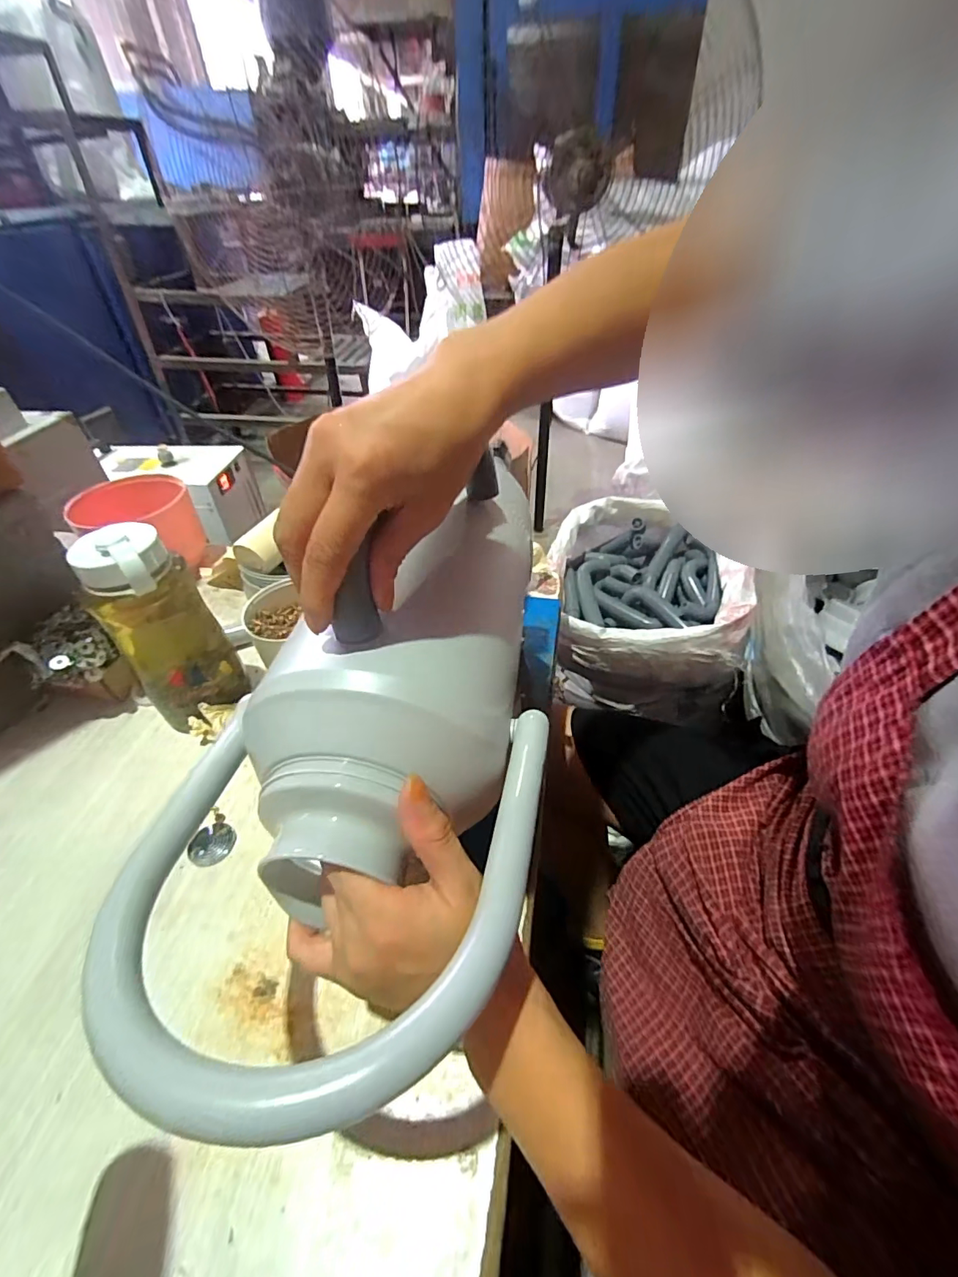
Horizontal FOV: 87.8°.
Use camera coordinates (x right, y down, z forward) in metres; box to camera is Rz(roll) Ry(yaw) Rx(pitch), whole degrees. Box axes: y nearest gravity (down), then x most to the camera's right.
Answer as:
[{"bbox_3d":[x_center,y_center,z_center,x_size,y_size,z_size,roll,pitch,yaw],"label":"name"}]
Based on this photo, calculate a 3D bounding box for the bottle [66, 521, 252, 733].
[{"bbox_3d":[-0.285,-0.004,0.462,0.084,0.197,0.091,-31,51,-27],"label":"bottle"}]

